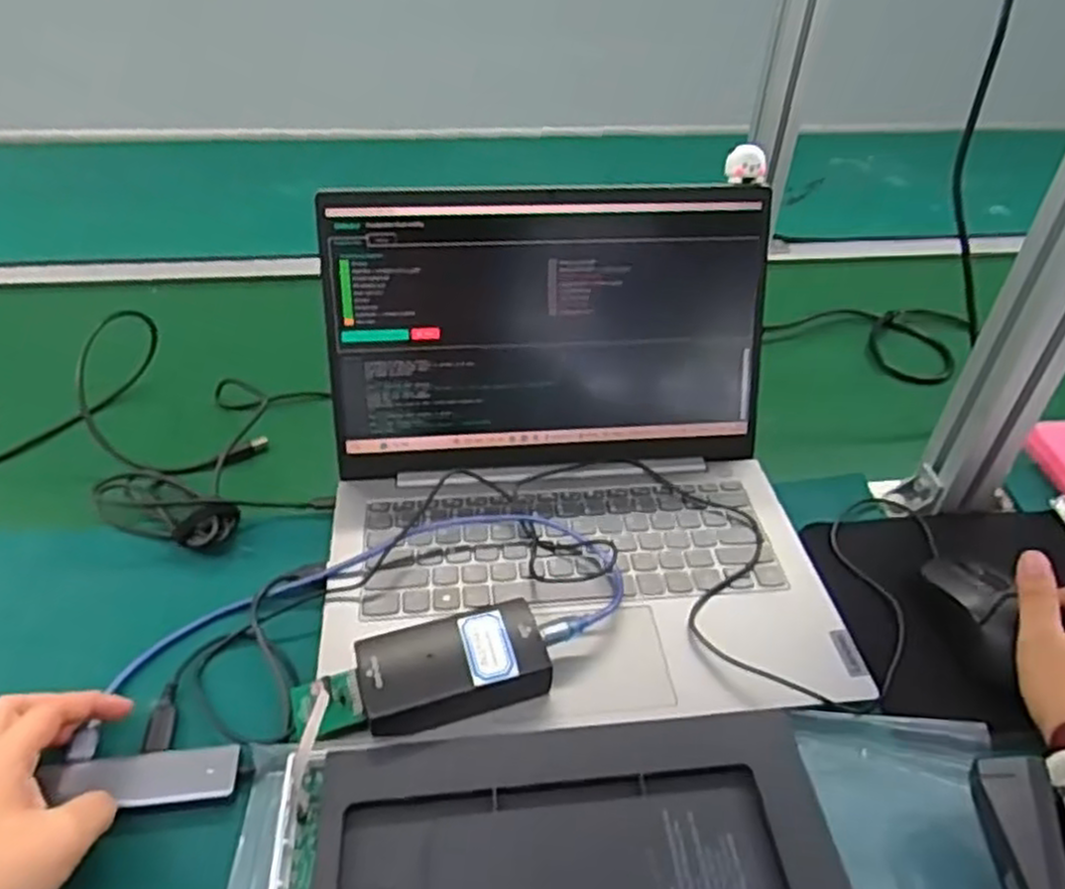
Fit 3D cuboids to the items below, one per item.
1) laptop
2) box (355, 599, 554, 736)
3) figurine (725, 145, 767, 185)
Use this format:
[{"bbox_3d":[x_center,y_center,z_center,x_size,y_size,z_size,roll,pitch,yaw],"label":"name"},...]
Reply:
[{"bbox_3d":[0.025,-0.011,0.487,0.318,0.177,0.300,-3,41,-5],"label":"laptop"},{"bbox_3d":[-0.043,0.126,0.433,0.101,0.027,0.053,-11,42,-14],"label":"box"},{"bbox_3d":[0.155,-0.203,0.559,0.028,0.021,0.022,8,41,8],"label":"figurine"}]

